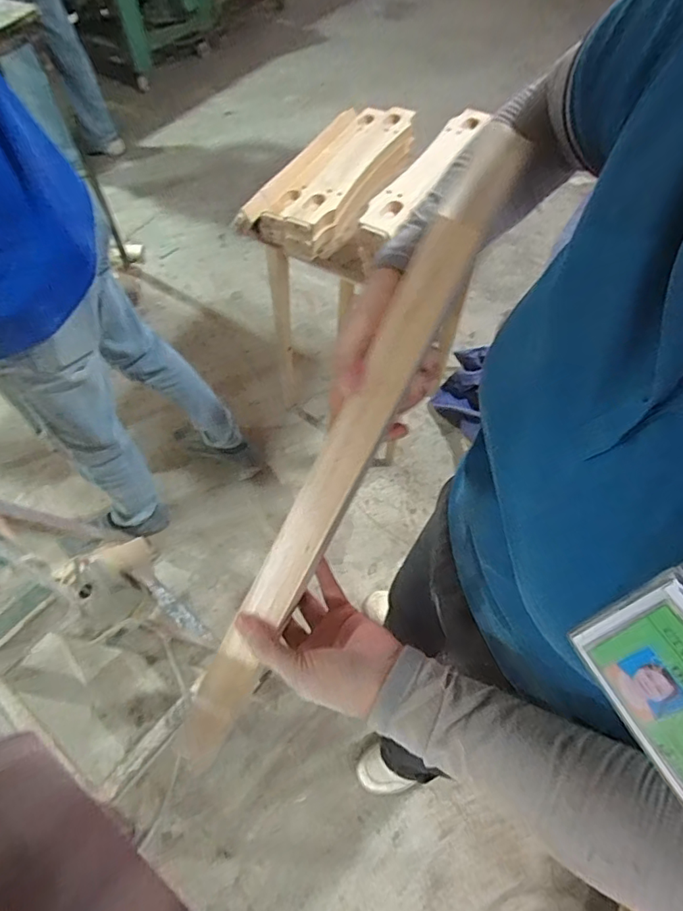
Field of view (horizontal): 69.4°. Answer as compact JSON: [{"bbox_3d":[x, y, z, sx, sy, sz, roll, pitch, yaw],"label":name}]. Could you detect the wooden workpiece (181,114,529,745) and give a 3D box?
[{"bbox_3d":[-0.005,0.010,0.333,0.030,0.025,0.458,31,100,18],"label":"wooden workpiece"}]

